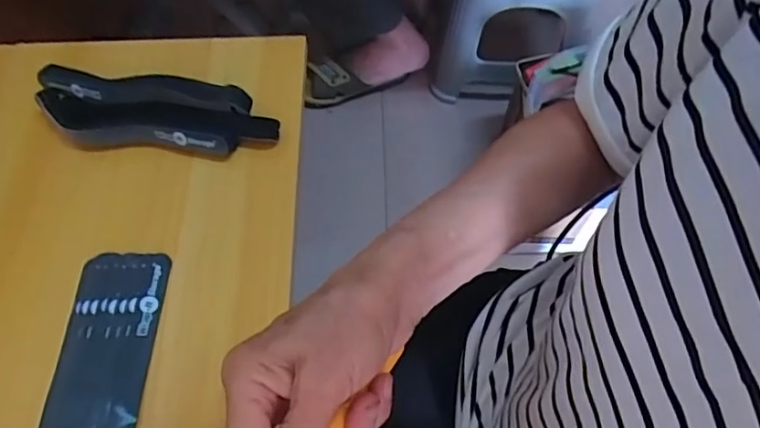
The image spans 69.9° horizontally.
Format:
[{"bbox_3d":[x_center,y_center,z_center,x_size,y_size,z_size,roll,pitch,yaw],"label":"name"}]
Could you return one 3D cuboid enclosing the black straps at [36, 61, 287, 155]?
[{"bbox_3d":[-0.202,-0.087,0.492,0.217,0.043,0.063,7,63,4],"label":"black straps"}]

